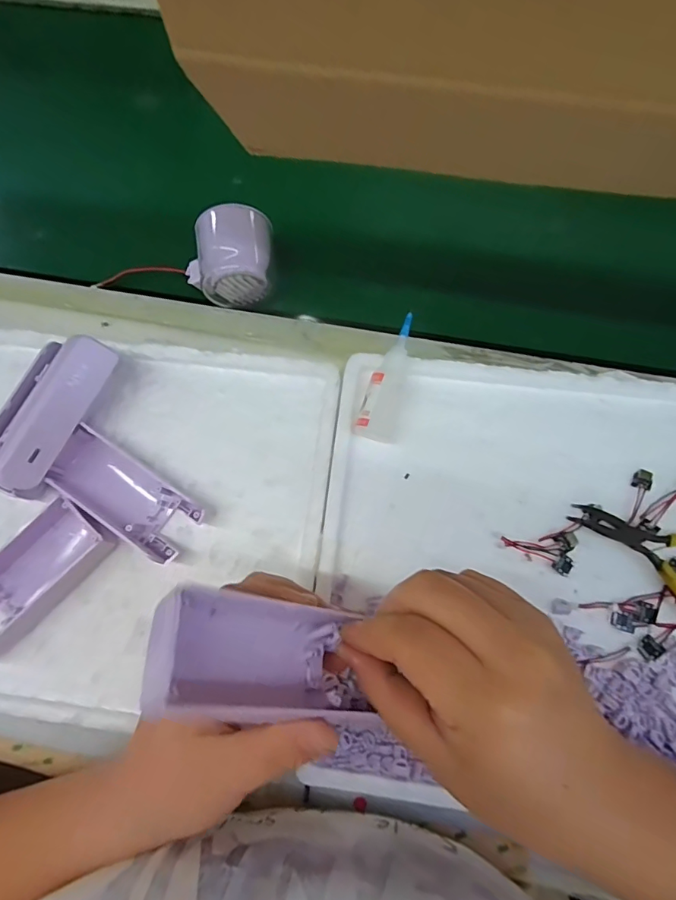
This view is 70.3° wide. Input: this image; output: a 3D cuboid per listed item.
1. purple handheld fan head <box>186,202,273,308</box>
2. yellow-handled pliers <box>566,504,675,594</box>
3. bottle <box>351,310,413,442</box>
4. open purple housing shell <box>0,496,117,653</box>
[{"bbox_3d":[-0.082,-0.151,0.372,0.054,0.041,0.066,4,76,3],"label":"purple handheld fan head"},{"bbox_3d":[0.208,0.062,0.301,0.116,0.013,0.057,31,79,9],"label":"yellow-handled pliers"},{"bbox_3d":[0.038,-0.047,0.331,0.029,0.023,0.086,19,77,6],"label":"bottle"},{"bbox_3d":[-0.201,0.081,0.308,0.108,0.023,0.054,-43,78,-9],"label":"open purple housing shell"}]

